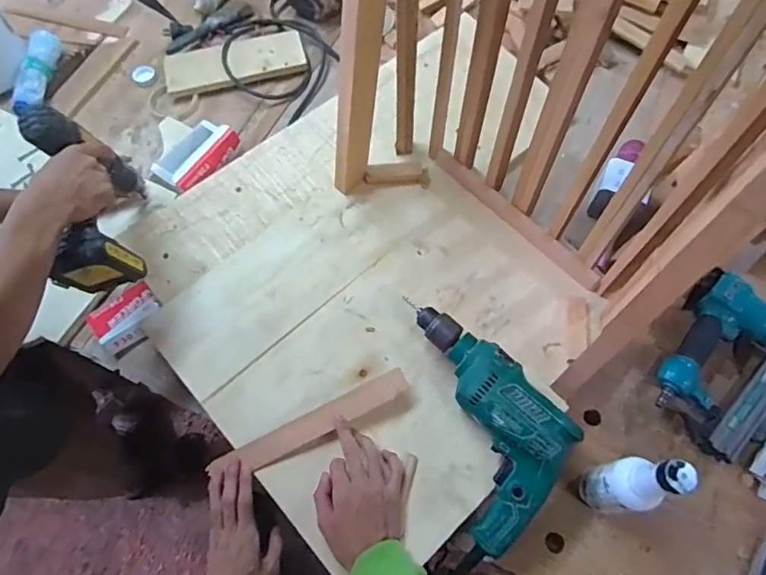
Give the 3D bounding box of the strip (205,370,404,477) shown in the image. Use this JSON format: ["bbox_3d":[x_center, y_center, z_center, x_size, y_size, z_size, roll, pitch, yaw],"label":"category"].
[{"bbox_3d":[-0.089,0.172,0.645,0.258,0.011,0.034,-26,67,-2],"label":"strip"}]

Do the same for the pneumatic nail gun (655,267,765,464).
[{"bbox_3d":[0.459,0.101,0.699,0.214,0.048,0.166,-42,70,-16],"label":"pneumatic nail gun"}]

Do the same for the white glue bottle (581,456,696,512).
[{"bbox_3d":[0.269,0.219,0.573,0.044,0.214,0.051,-10,65,-3],"label":"white glue bottle"}]

